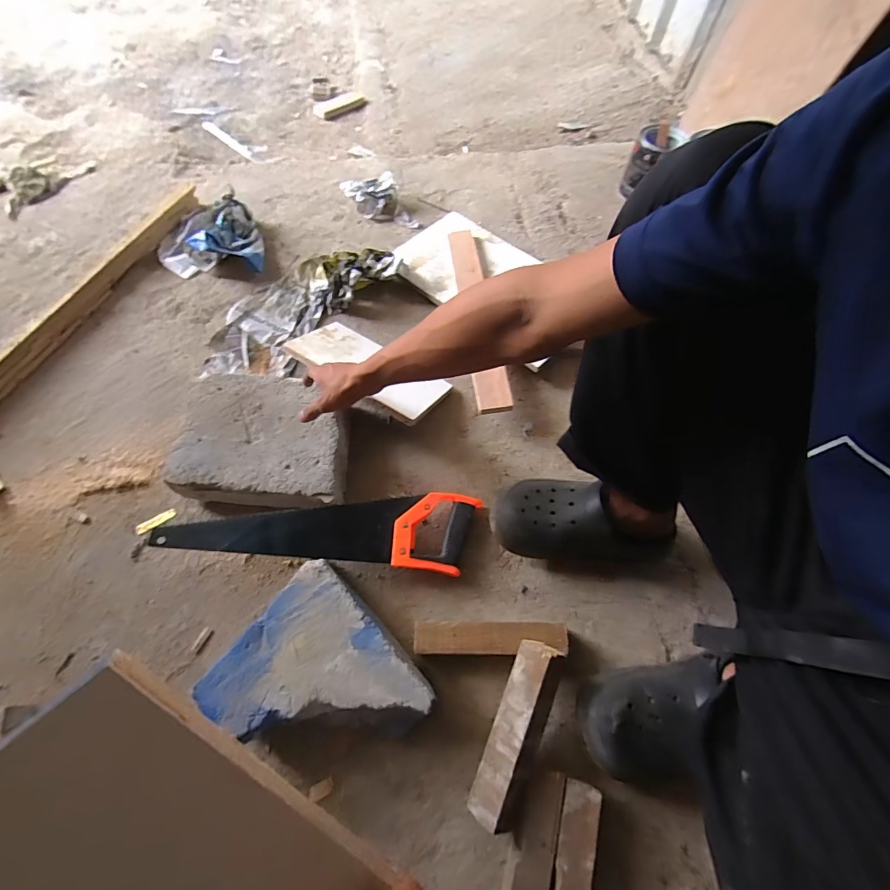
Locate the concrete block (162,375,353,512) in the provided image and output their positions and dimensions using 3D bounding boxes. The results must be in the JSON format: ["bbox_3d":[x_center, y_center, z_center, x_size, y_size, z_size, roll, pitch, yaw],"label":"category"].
[{"bbox_3d":[-0.275,-0.001,0.660,0.251,0.080,0.199,4,64,0],"label":"concrete block"}]

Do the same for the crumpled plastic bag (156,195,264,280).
[{"bbox_3d":[-0.497,-0.447,0.874,0.223,0.075,0.182,-3,64,-3],"label":"crumpled plastic bag"}]

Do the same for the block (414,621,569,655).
[{"bbox_3d":[0.058,0.255,0.547,0.194,0.050,0.039,1,64,-1],"label":"block"}]

